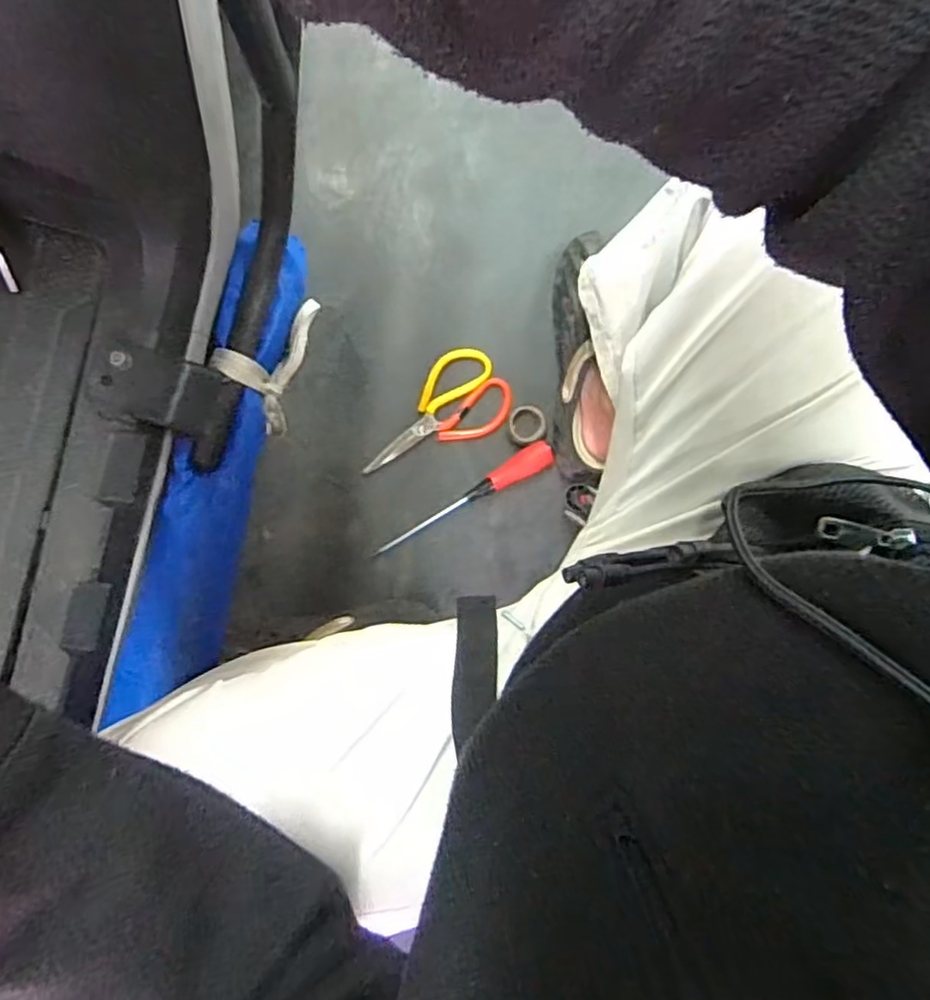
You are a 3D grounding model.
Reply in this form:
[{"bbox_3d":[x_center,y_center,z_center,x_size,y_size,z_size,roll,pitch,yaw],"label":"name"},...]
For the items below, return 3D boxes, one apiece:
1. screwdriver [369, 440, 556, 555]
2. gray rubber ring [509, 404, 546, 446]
[{"bbox_3d":[-0.004,-0.003,0.848,0.250,0.025,0.030,-28,96,-1],"label":"screwdriver"},{"bbox_3d":[0.079,-0.094,0.853,0.048,0.017,0.051,0,95,-3],"label":"gray rubber ring"}]

